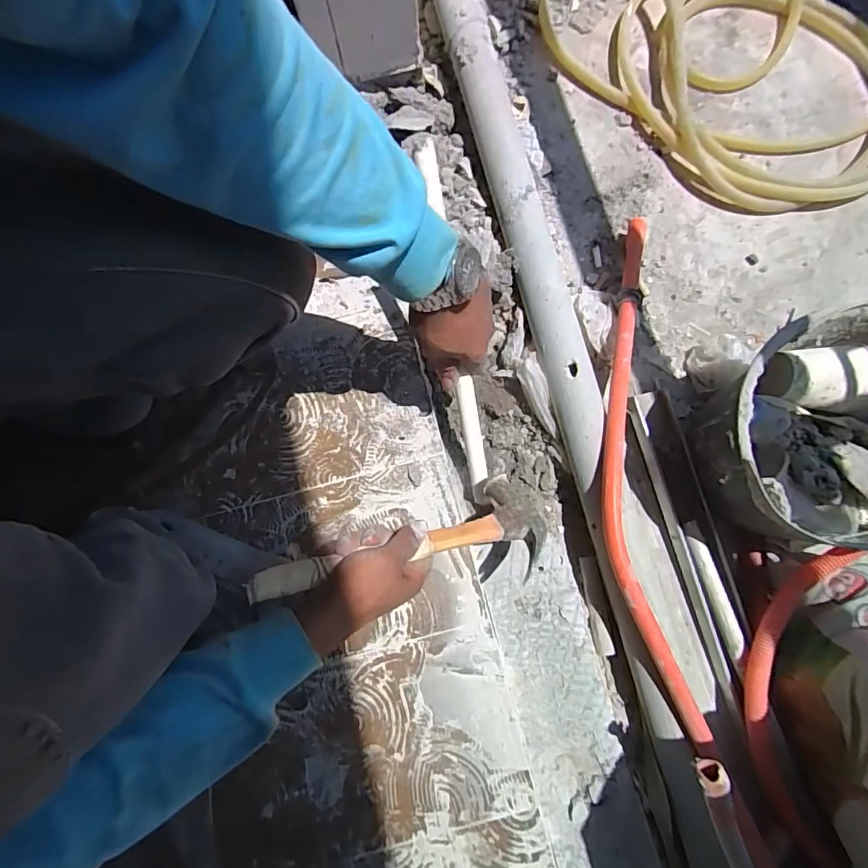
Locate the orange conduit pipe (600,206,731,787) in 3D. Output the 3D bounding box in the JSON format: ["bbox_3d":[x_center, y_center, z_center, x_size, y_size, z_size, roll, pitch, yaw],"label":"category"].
[{"bbox_3d":[0.239,0.025,0.570,0.104,0.093,0.641,-1,81,2],"label":"orange conduit pipe"}]

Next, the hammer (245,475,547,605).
[{"bbox_3d":[-0.017,0.120,0.452,0.281,0.032,0.105,-15,46,-26],"label":"hammer"}]

